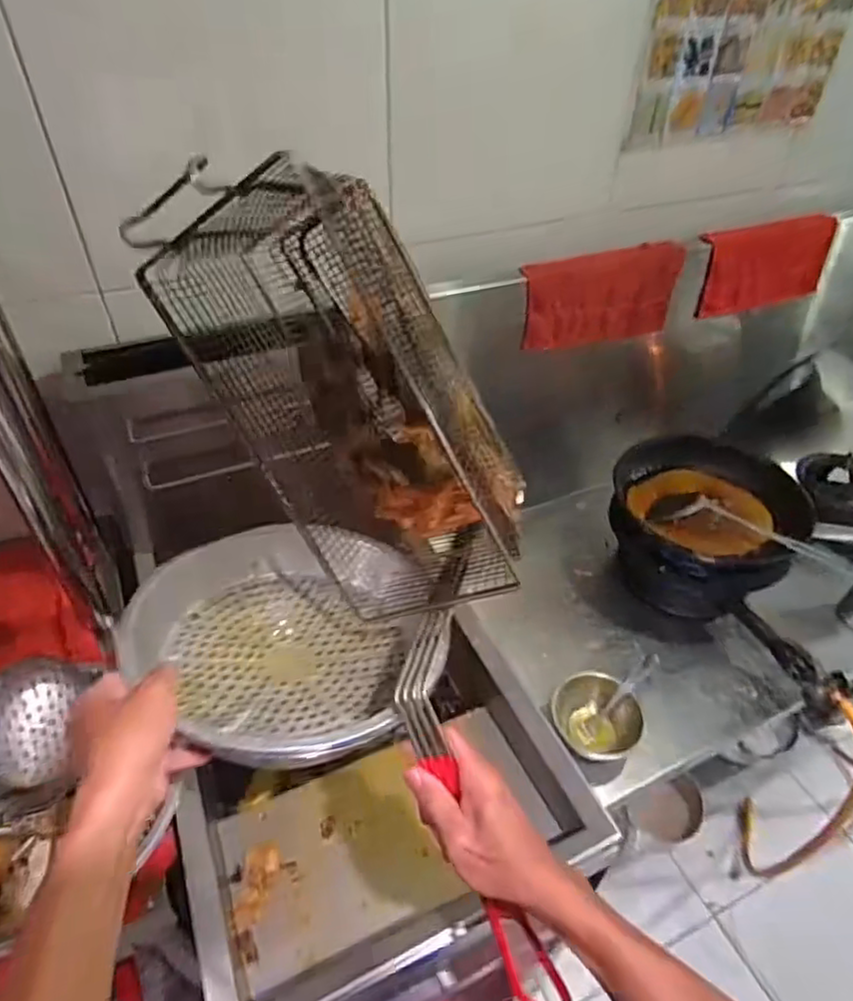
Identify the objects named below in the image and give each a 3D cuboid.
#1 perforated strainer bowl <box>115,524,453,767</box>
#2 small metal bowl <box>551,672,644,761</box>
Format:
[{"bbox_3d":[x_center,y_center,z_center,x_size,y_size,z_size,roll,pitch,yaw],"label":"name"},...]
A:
[{"bbox_3d":[-0.129,0.111,0.552,0.247,0.086,0.240,0,43,0],"label":"perforated strainer bowl"},{"bbox_3d":[0.247,0.312,0.913,0.118,0.067,0.104,-2,43,-4],"label":"small metal bowl"}]

